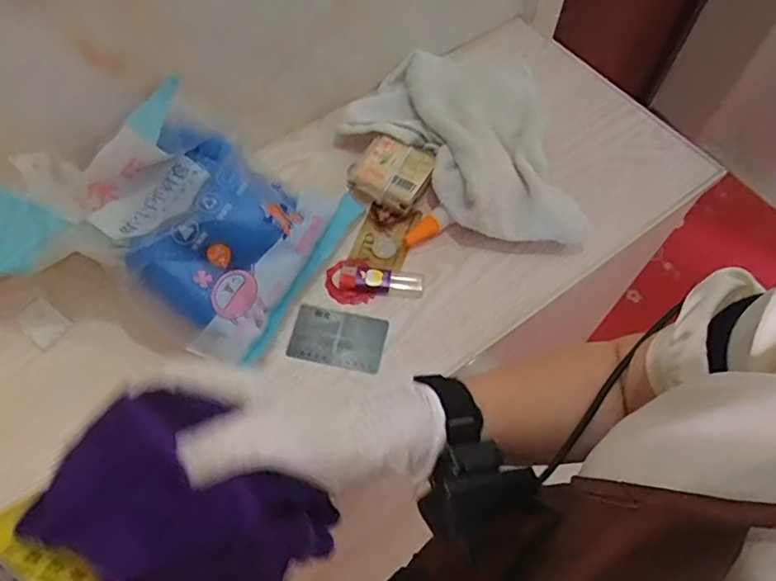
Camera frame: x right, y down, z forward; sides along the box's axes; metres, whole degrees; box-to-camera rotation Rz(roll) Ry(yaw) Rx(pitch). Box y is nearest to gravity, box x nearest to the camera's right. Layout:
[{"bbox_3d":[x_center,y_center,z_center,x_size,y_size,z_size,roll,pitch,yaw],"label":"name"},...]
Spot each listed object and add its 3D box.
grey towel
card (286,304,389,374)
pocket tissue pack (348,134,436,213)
[{"bbox_3d":[0.072,-0.166,0.611,0.208,0.054,0.280,-10,62,-7],"label":"grey towel"},{"bbox_3d":[-0.046,0.043,0.526,0.085,0.004,0.055,12,62,5],"label":"card"},{"bbox_3d":[0.004,-0.123,0.599,0.080,0.038,0.073,27,64,13],"label":"pocket tissue pack"}]

